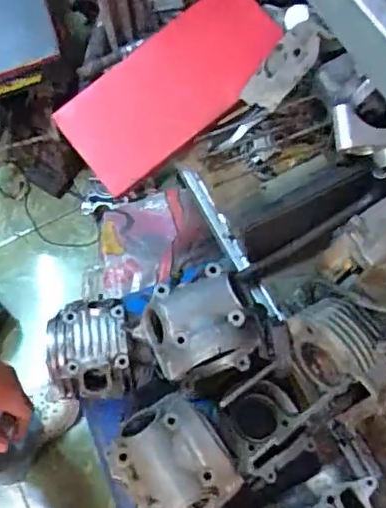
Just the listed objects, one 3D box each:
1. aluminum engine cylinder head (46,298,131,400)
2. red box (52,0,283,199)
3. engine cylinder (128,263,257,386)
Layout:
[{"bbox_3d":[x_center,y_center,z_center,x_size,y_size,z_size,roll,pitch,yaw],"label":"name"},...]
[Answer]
[{"bbox_3d":[-0.140,0.128,0.759,0.113,0.074,0.128,-9,67,0],"label":"aluminum engine cylinder head"},{"bbox_3d":[-0.034,-0.273,0.916,0.367,0.046,0.187,-37,77,4],"label":"red box"},{"bbox_3d":[0.007,0.093,0.671,0.123,0.090,0.105,-25,68,-7],"label":"engine cylinder"}]

